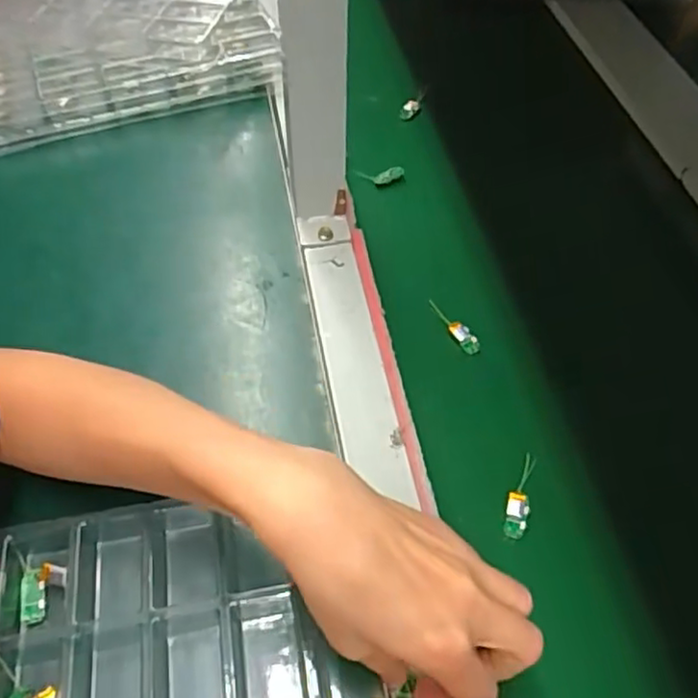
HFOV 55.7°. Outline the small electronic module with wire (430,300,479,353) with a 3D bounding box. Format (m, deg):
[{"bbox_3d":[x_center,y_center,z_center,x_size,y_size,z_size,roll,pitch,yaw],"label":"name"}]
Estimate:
[{"bbox_3d":[0.075,-0.017,0.481,0.013,0.012,0.052,-33,59,-23],"label":"small electronic module with wire"}]

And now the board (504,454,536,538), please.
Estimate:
[{"bbox_3d":[0.104,0.089,0.399,0.013,0.005,0.051,15,67,11],"label":"board"}]

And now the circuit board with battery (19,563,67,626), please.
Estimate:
[{"bbox_3d":[-0.162,0.128,0.349,0.025,0.013,0.028,-9,53,-6],"label":"circuit board with battery"}]

